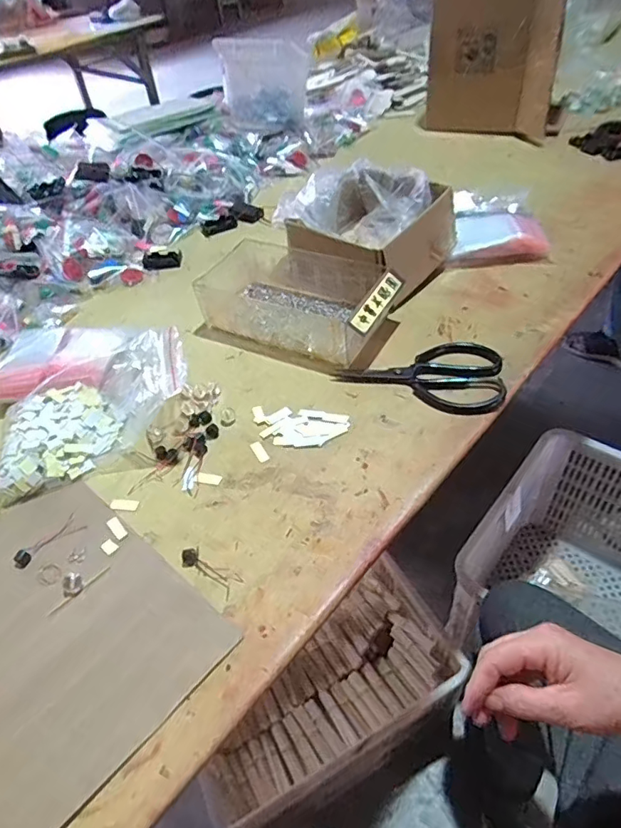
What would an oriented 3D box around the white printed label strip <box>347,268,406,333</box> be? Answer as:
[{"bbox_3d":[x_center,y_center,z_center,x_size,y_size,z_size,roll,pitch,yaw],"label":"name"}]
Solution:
[{"bbox_3d":[0.077,-0.129,0.608,0.026,0.009,0.109,41,57,-9],"label":"white printed label strip"}]

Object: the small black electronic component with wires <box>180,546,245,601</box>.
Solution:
[{"bbox_3d":[-0.087,0.133,0.450,0.059,0.009,0.021,25,53,29],"label":"small black electronic component with wires"}]

